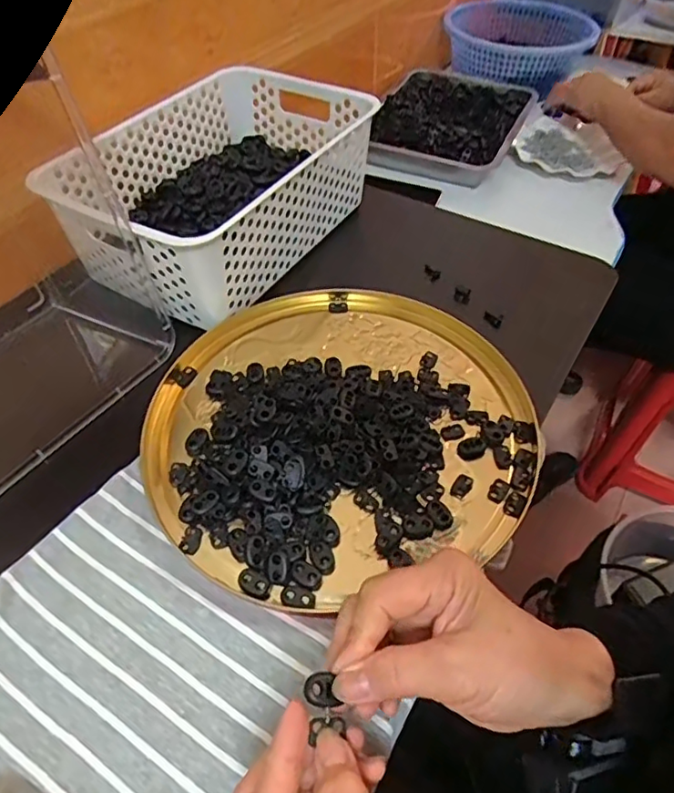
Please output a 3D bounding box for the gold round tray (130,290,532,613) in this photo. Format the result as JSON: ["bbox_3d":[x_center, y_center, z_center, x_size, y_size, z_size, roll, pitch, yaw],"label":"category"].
[{"bbox_3d":[-0.001,0.009,0.444,0.291,0.029,0.271,0,50,0],"label":"gold round tray"}]

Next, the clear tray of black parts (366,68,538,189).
[{"bbox_3d":[0.187,-0.464,0.956,0.232,0.046,0.321,19,53,16],"label":"clear tray of black parts"}]

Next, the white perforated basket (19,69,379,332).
[{"bbox_3d":[-0.116,-0.220,0.568,0.198,0.117,0.313,25,55,20],"label":"white perforated basket"}]

